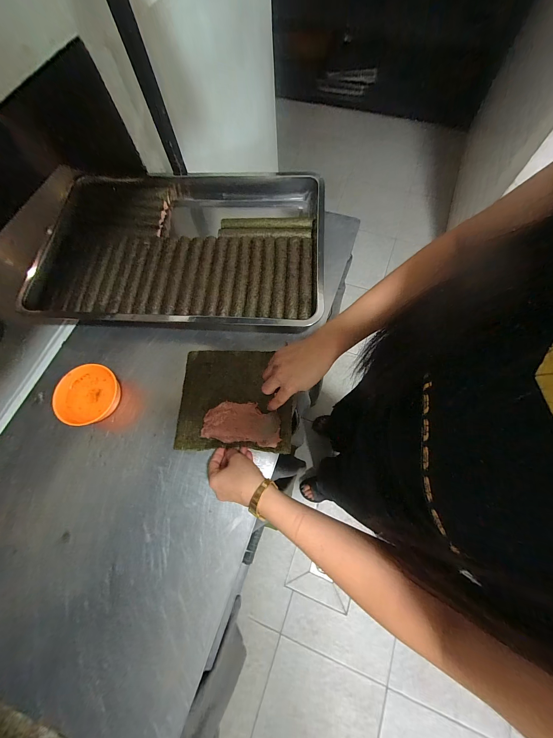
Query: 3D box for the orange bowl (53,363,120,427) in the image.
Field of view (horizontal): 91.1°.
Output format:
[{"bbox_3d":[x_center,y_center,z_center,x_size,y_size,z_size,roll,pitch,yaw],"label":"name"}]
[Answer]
[{"bbox_3d":[-0.330,0.048,0.485,0.096,0.049,0.108,8,71,6],"label":"orange bowl"}]

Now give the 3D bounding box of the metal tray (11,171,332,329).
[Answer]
[{"bbox_3d":[-0.215,-0.273,0.588,0.623,0.065,0.412,1,70,4],"label":"metal tray"}]

